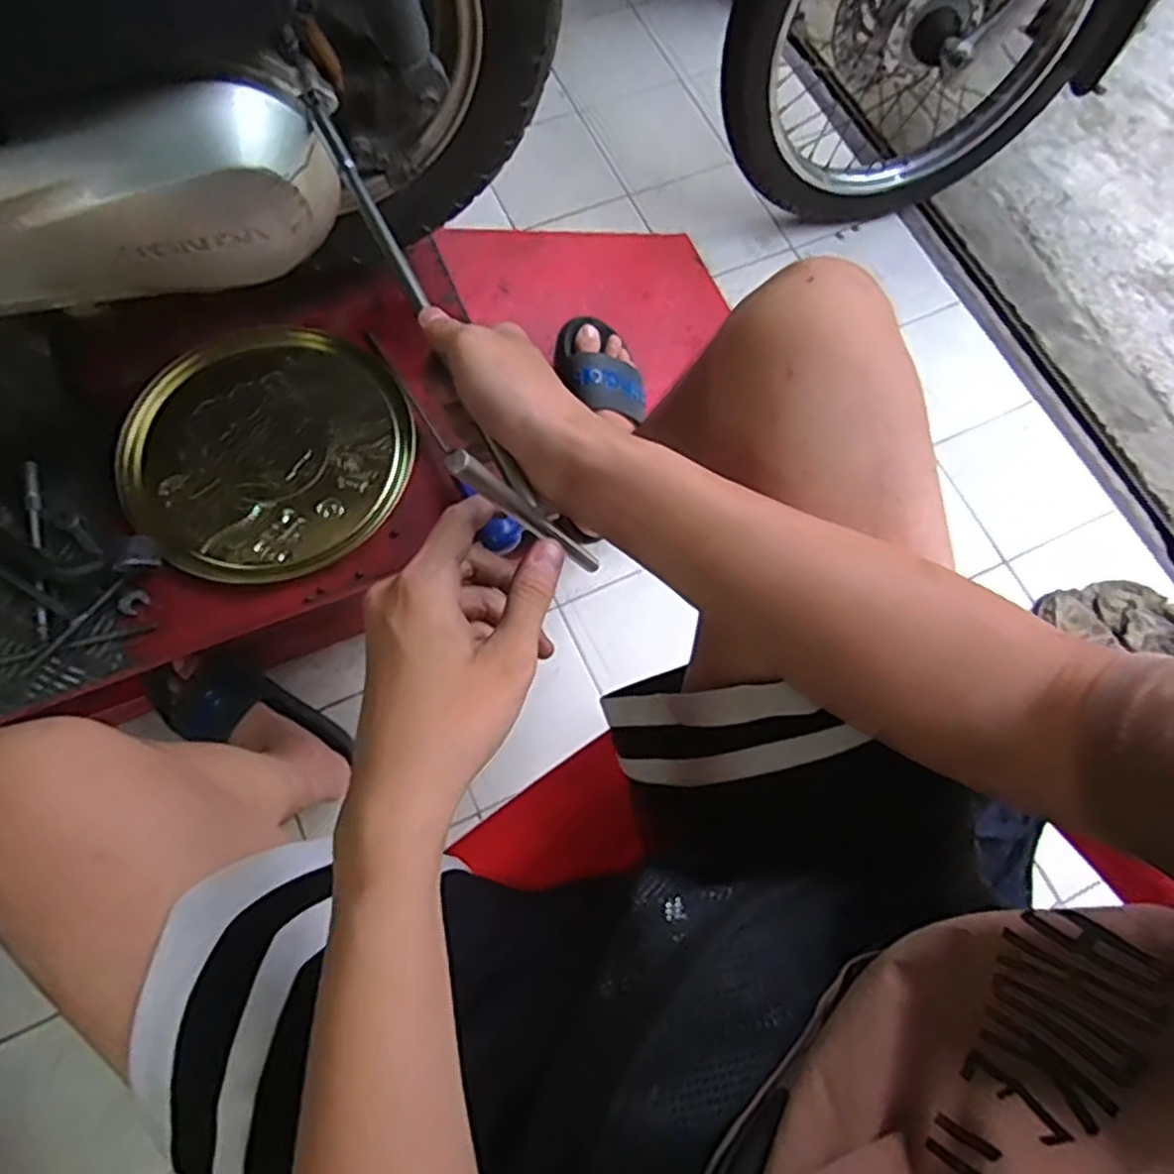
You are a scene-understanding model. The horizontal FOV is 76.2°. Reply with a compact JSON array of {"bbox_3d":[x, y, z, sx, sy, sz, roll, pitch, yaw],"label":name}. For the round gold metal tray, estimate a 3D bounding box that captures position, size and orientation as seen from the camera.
[{"bbox_3d":[-0.296,-0.129,0.701,0.246,0.013,0.255,1,72,-2],"label":"round gold metal tray"}]

